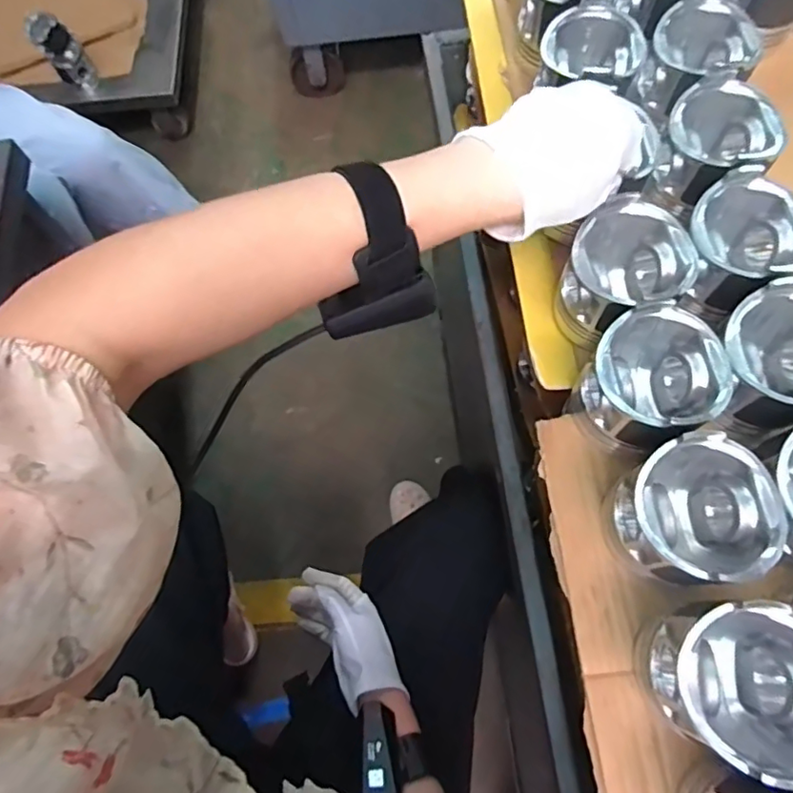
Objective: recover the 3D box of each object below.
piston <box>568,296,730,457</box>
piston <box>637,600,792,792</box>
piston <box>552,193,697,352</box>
[{"bbox_3d":[0.172,-0.006,0.387,0.081,0.089,0.079,-1,70,3],"label":"piston"},{"bbox_3d":[0.190,0.163,0.320,0.081,0.081,0.080,-1,70,3],"label":"piston"},{"bbox_3d":[0.164,-0.084,0.419,0.091,0.092,0.081,-34,72,-9],"label":"piston"}]

